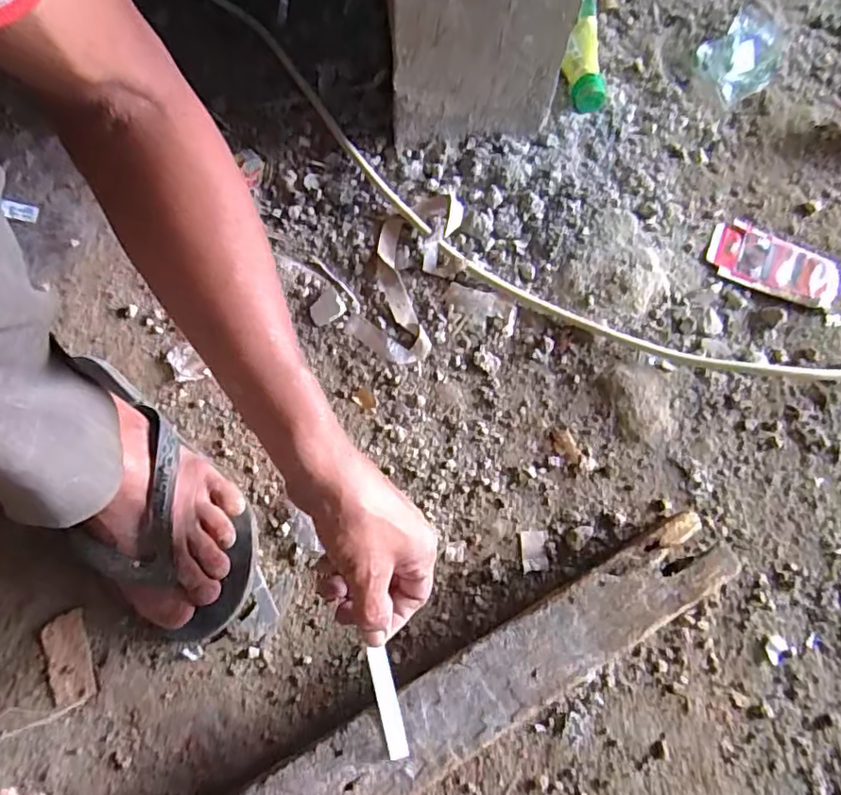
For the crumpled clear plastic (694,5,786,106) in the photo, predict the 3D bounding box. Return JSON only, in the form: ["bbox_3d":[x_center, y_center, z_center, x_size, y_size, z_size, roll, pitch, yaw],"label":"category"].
[{"bbox_3d":[0.363,-0.386,0.642,0.078,0.028,0.145,41,75,13],"label":"crumpled clear plastic"}]

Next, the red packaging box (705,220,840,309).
[{"bbox_3d":[0.344,-0.130,0.562,0.122,0.008,0.067,21,71,7],"label":"red packaging box"}]

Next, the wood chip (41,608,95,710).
[{"bbox_3d":[-0.270,0.199,0.439,0.031,0.004,0.065,-21,72,-8],"label":"wood chip"}]

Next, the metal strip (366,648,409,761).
[{"bbox_3d":[-0.022,0.206,0.387,0.014,0.006,0.070,-14,84,-5],"label":"metal strip"}]

